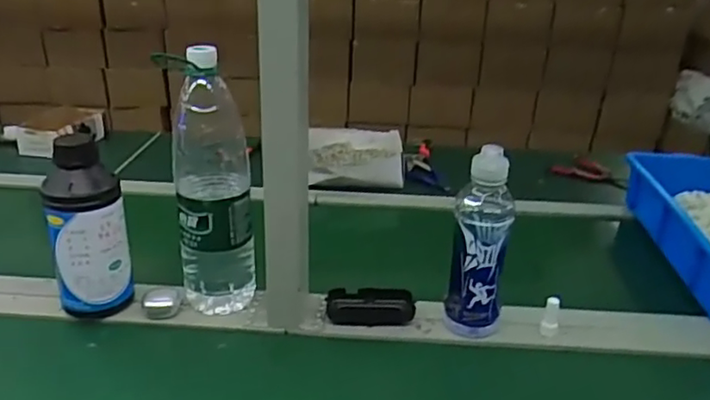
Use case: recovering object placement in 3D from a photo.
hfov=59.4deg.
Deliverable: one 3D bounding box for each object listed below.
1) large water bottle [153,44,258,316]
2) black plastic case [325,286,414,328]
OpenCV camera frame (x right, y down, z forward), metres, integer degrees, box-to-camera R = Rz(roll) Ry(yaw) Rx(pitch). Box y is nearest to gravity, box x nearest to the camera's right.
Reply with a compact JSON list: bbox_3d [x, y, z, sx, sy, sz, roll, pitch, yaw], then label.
[{"bbox_3d":[-0.171,-0.015,0.760,0.090,0.331,0.093,-2,25,-10],"label":"large water bottle"},{"bbox_3d":[0.020,0.135,0.799,0.110,0.031,0.053,4,25,2],"label":"black plastic case"}]

